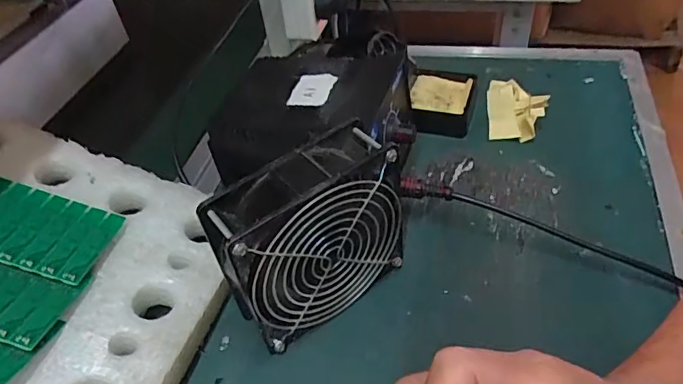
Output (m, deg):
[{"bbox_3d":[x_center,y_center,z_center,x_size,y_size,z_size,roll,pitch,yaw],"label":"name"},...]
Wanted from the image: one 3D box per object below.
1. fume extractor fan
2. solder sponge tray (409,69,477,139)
[{"bbox_3d":[-0.015,0.031,0.334,0.126,0.114,0.045,-29,48,-20],"label":"fume extractor fan"},{"bbox_3d":[0.097,-0.090,0.503,0.059,0.025,0.073,7,46,15],"label":"solder sponge tray"}]

